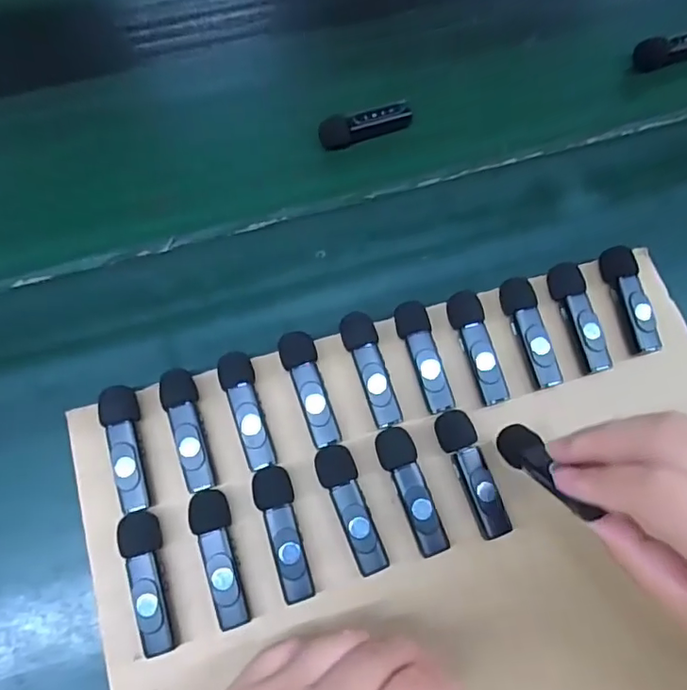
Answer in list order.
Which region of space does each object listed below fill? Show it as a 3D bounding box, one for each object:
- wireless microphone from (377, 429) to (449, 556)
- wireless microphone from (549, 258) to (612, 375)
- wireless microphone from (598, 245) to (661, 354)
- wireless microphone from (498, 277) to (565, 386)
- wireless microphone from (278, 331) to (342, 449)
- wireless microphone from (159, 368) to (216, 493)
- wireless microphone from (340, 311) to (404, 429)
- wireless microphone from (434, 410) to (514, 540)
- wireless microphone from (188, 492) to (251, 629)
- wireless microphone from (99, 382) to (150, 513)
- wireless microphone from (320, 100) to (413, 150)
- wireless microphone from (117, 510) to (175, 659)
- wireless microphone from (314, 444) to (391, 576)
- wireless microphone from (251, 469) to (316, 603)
[{"bbox_3d":[0.034,0.074,0.280,0.020,0.012,0.065,-16,70,-8],"label":"wireless microphone"},{"bbox_3d":[0.134,-0.016,0.311,0.018,0.013,0.064,-10,69,-5],"label":"wireless microphone"},{"bbox_3d":[0.165,-0.026,0.316,0.016,0.017,0.063,-8,69,-5],"label":"wireless microphone"},{"bbox_3d":[0.105,-0.008,0.307,0.018,0.012,0.062,-13,69,-7],"label":"wireless microphone"},{"bbox_3d":[-0.019,0.023,0.293,0.019,0.011,0.064,-15,69,-7],"label":"wireless microphone"},{"bbox_3d":[-0.081,0.044,0.284,0.017,0.012,0.064,-14,69,-7],"label":"wireless microphone"},{"bbox_3d":[0.015,0.012,0.297,0.018,0.011,0.064,-15,70,-7],"label":"wireless microphone"},{"bbox_3d":[0.067,0.066,0.284,0.019,0.010,0.065,-19,70,-9],"label":"wireless microphone"},{"bbox_3d":[-0.061,0.104,0.268,0.019,0.017,0.064,-13,69,-7],"label":"wireless microphone"},{"bbox_3d":[-0.111,0.053,0.279,0.017,0.013,0.063,-15,70,-7],"label":"wireless microphone"},{"bbox_3d":[0.015,-0.148,0.368,0.062,0.015,0.015,-15,70,-7],"label":"wireless microphone"},{"bbox_3d":[-0.094,0.114,0.263,0.018,0.017,0.064,-11,69,-6],"label":"wireless microphone"},{"bbox_3d":[0.003,0.083,0.276,0.019,0.015,0.064,-17,70,-8],"label":"wireless microphone"},{"bbox_3d":[-0.030,0.094,0.272,0.019,0.016,0.064,-12,69,-6],"label":"wireless microphone"}]

